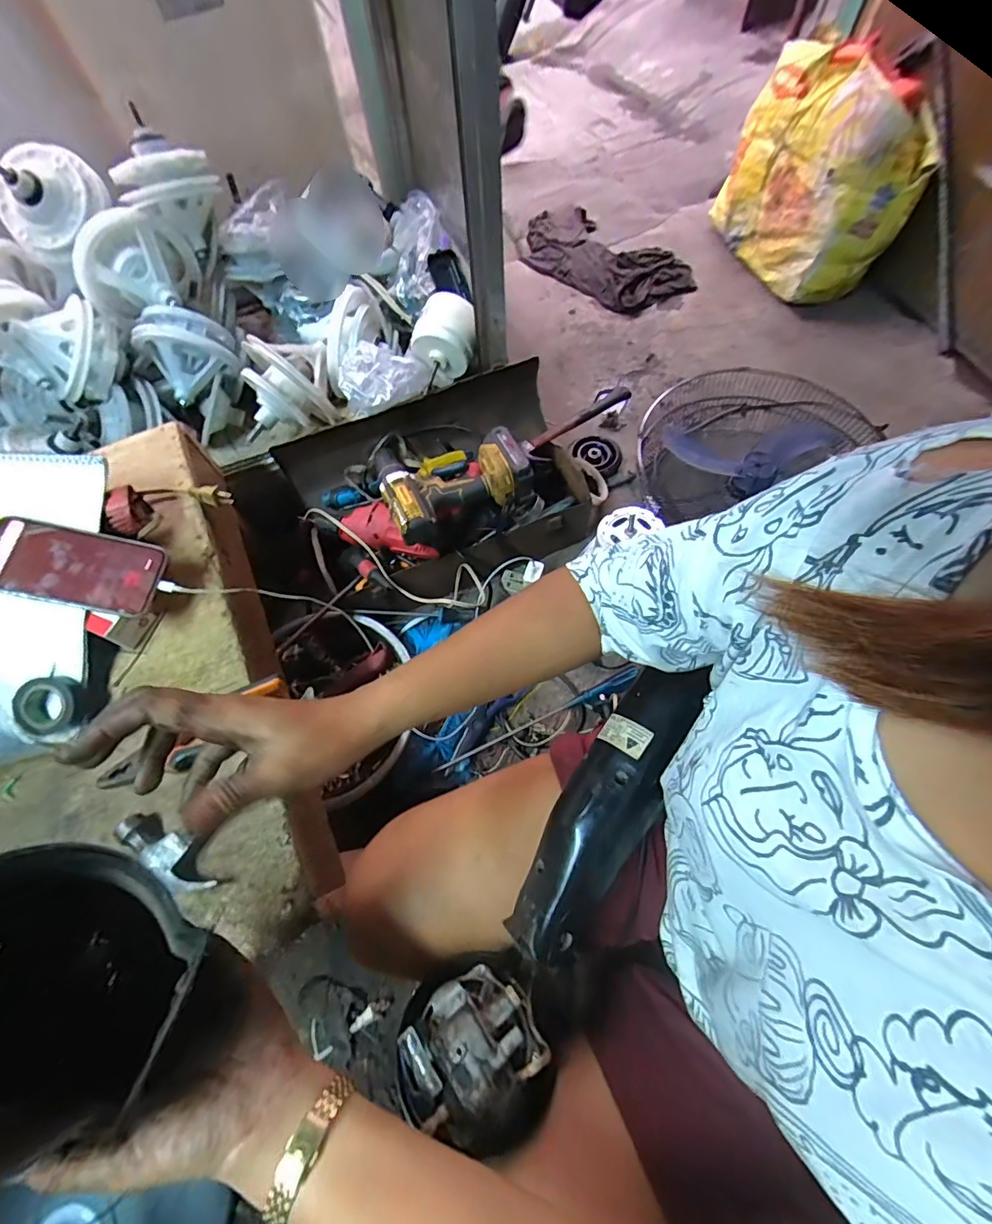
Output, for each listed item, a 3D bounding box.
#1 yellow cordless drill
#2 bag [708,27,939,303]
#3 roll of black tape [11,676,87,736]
[{"bbox_3d":[-0.075,-0.221,0.788,0.221,0.075,0.185,-24,67,-7],"label":"yellow cordless drill"},{"bbox_3d":[0.702,-0.941,1.075,0.169,0.351,0.425,-30,68,-10],"label":"bag"},{"bbox_3d":[-0.442,0.092,0.494,0.053,0.019,0.056,-31,105,-19],"label":"roll of black tape"}]

